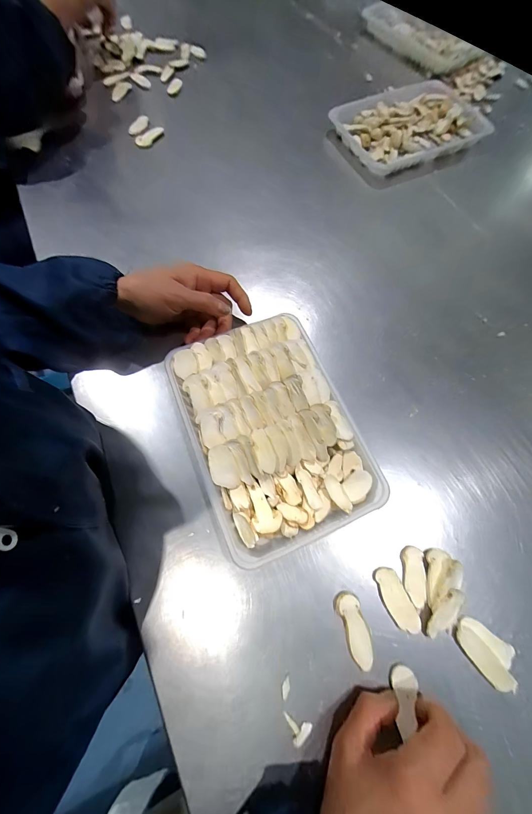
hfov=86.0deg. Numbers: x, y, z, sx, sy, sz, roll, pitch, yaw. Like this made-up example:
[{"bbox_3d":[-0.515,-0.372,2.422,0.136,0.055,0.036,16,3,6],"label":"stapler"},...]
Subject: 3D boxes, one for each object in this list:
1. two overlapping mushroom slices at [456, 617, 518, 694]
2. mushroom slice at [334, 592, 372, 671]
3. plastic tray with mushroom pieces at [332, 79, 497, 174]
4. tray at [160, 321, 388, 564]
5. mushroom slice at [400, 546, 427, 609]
[{"bbox_3d":[0.193,0.212,0.245,0.032,0.007,0.057,-39,76,-14],"label":"two overlapping mushroom slices"},{"bbox_3d":[0.079,0.196,0.251,0.022,0.004,0.057,-17,72,-8],"label":"mushroom slice"},{"bbox_3d":[0.243,-0.462,0.465,0.225,0.040,0.149,-19,72,-6],"label":"plastic tray with mushroom pieces"},{"bbox_3d":[0.005,0.020,0.296,0.161,0.031,0.227,-22,72,-7],"label":"tray"},{"bbox_3d":[0.138,0.157,0.265,0.021,0.004,0.049,3,70,-1],"label":"mushroom slice"}]

